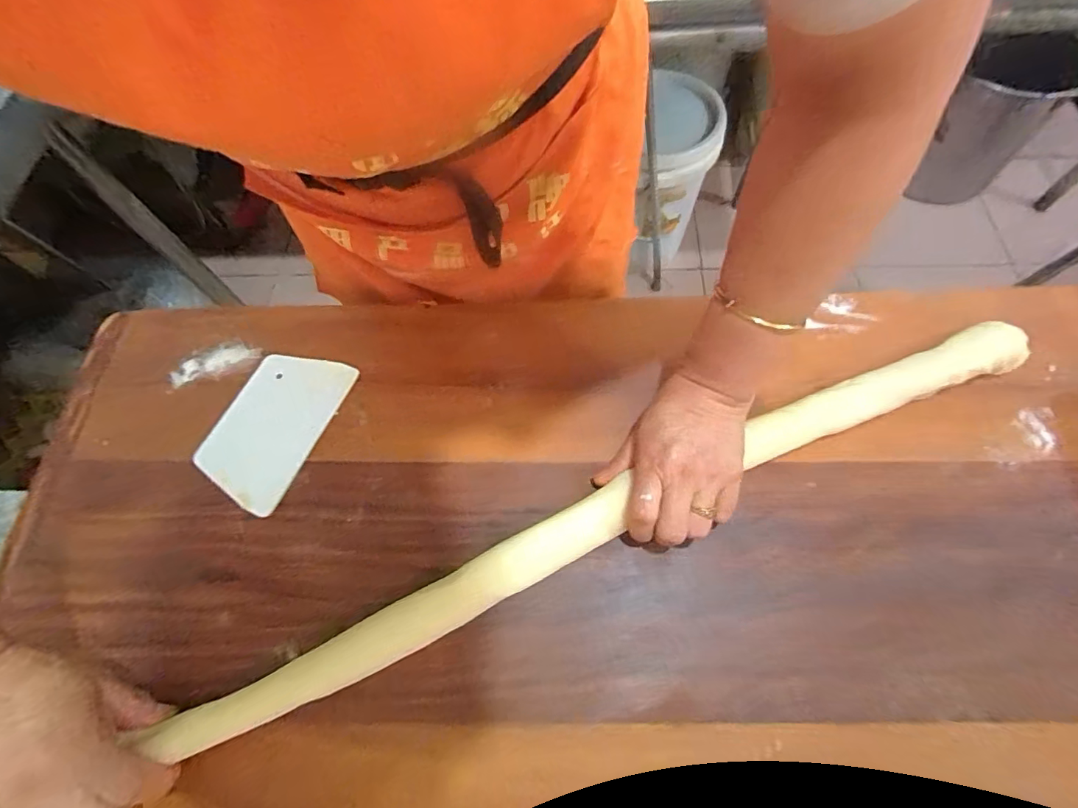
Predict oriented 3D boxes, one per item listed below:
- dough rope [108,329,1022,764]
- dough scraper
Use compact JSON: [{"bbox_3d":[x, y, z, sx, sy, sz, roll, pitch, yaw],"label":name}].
[{"bbox_3d":[0.059,0.093,0.372,0.690,0.037,0.054,-24,66,-8],"label":"dough rope"},{"bbox_3d":[-0.247,0.018,0.443,0.097,0.007,0.146,20,69,12],"label":"dough scraper"}]

